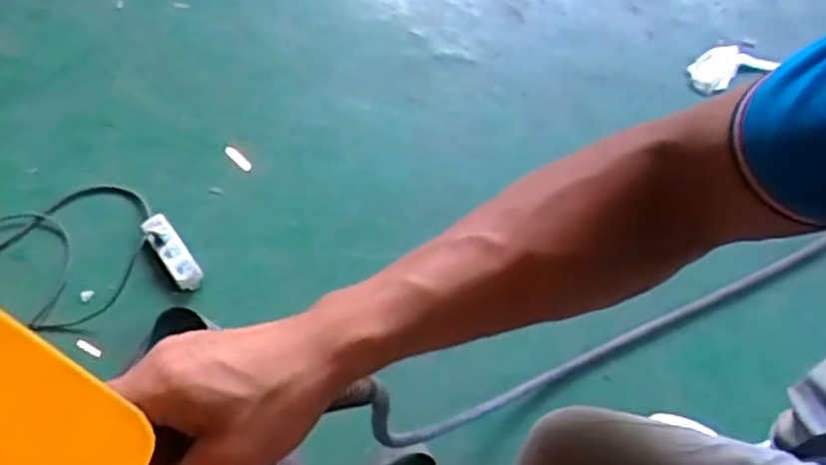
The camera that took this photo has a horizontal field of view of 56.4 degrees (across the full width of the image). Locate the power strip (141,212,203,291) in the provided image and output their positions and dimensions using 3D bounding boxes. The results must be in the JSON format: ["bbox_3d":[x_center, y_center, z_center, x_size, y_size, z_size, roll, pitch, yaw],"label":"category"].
[{"bbox_3d":[-0.483,0.039,1.542,0.051,0.031,0.183,-32,67,-14],"label":"power strip"}]

